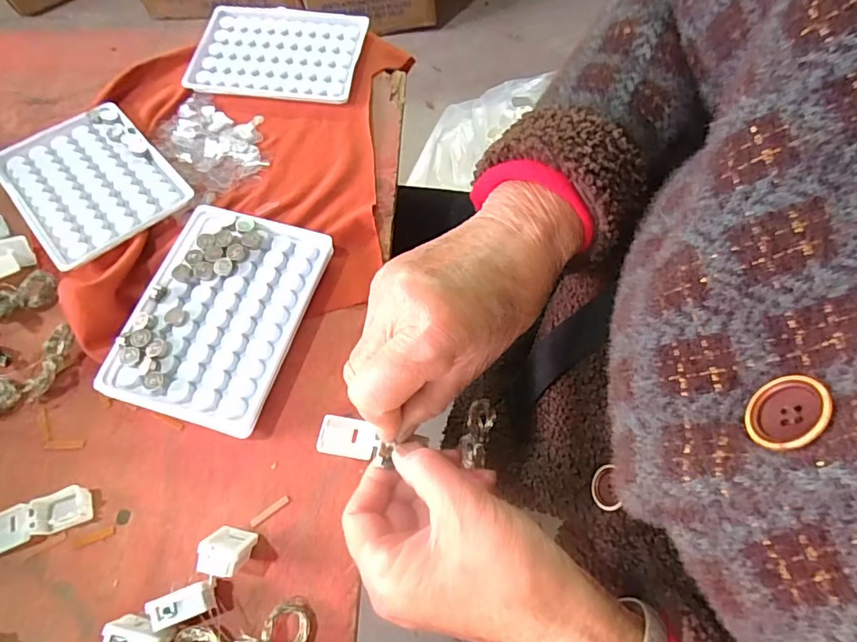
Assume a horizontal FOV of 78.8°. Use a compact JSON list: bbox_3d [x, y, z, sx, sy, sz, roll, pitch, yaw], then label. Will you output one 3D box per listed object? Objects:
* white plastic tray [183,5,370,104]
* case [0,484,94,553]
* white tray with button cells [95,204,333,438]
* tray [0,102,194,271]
[{"bbox_3d":[-0.121,-0.216,0.416,0.131,0.014,0.090,6,66,5],"label":"white plastic tray"},{"bbox_3d":[-0.206,0.104,0.273,0.056,0.009,0.020,-20,66,-7],"label":"case"},{"bbox_3d":[-0.125,-0.005,0.314,0.094,0.018,0.129,15,67,9],"label":"white tray with button cells"},{"bbox_3d":[-0.239,-0.102,0.366,0.096,0.009,0.131,-39,70,-14],"label":"tray"}]

